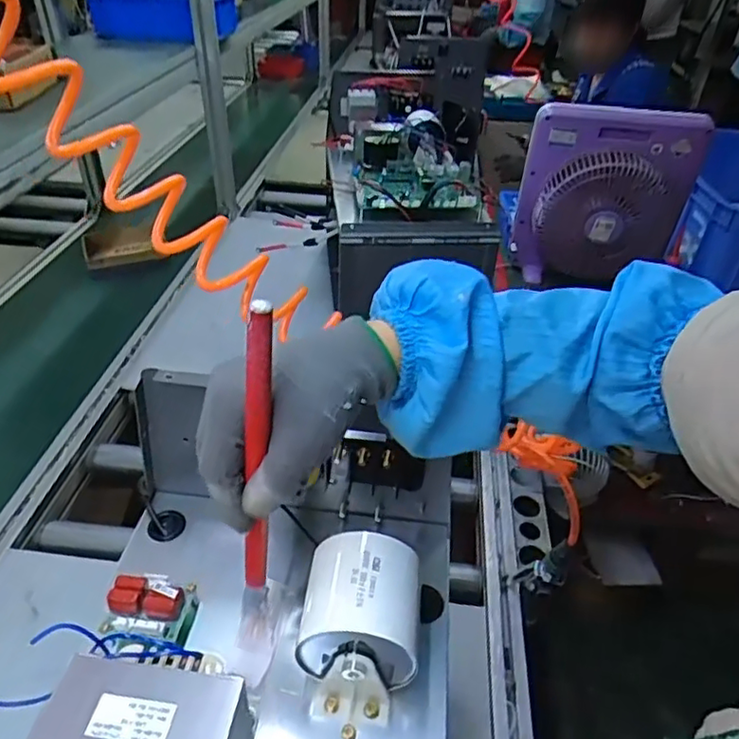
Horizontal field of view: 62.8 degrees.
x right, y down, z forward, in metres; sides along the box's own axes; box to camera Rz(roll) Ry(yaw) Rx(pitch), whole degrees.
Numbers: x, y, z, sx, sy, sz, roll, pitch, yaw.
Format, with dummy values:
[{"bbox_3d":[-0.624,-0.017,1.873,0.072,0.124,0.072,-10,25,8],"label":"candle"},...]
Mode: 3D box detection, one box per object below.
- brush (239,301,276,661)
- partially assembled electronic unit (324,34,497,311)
[{"bbox_3d":[-0.065,0.080,0.352,0.017,0.276,0.027,-2,39,-14],"label":"brush"},{"bbox_3d":[0.062,-0.362,1.147,0.258,0.195,0.570,-1,55,-5],"label":"partially assembled electronic unit"}]

